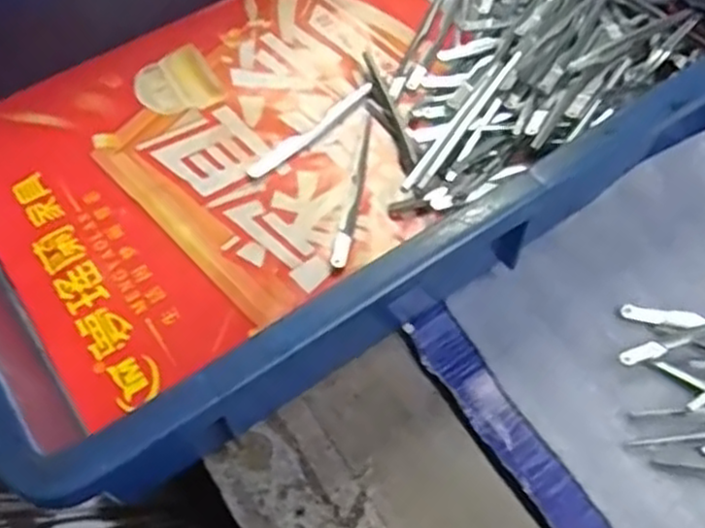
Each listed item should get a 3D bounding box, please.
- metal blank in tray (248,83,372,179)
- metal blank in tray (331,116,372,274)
[{"bbox_3d":[-0.021,-0.073,0.399,0.010,0.005,0.089,39,68,25],"label":"metal blank in tray"},{"bbox_3d":[0.001,-0.040,0.380,0.008,0.004,0.099,7,58,9],"label":"metal blank in tray"}]

